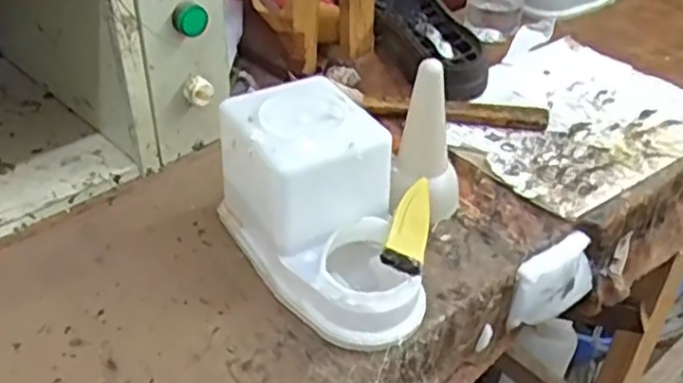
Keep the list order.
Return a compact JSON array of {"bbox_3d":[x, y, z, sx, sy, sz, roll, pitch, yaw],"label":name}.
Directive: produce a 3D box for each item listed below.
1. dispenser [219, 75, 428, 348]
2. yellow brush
[{"bbox_3d":[-0.011,0.013,0.556,0.102,0.120,0.199,-20,44,-26],"label":"dispenser"},{"bbox_3d":[0.056,0.025,0.555,0.027,0.025,0.131,12,27,11],"label":"yellow brush"}]

